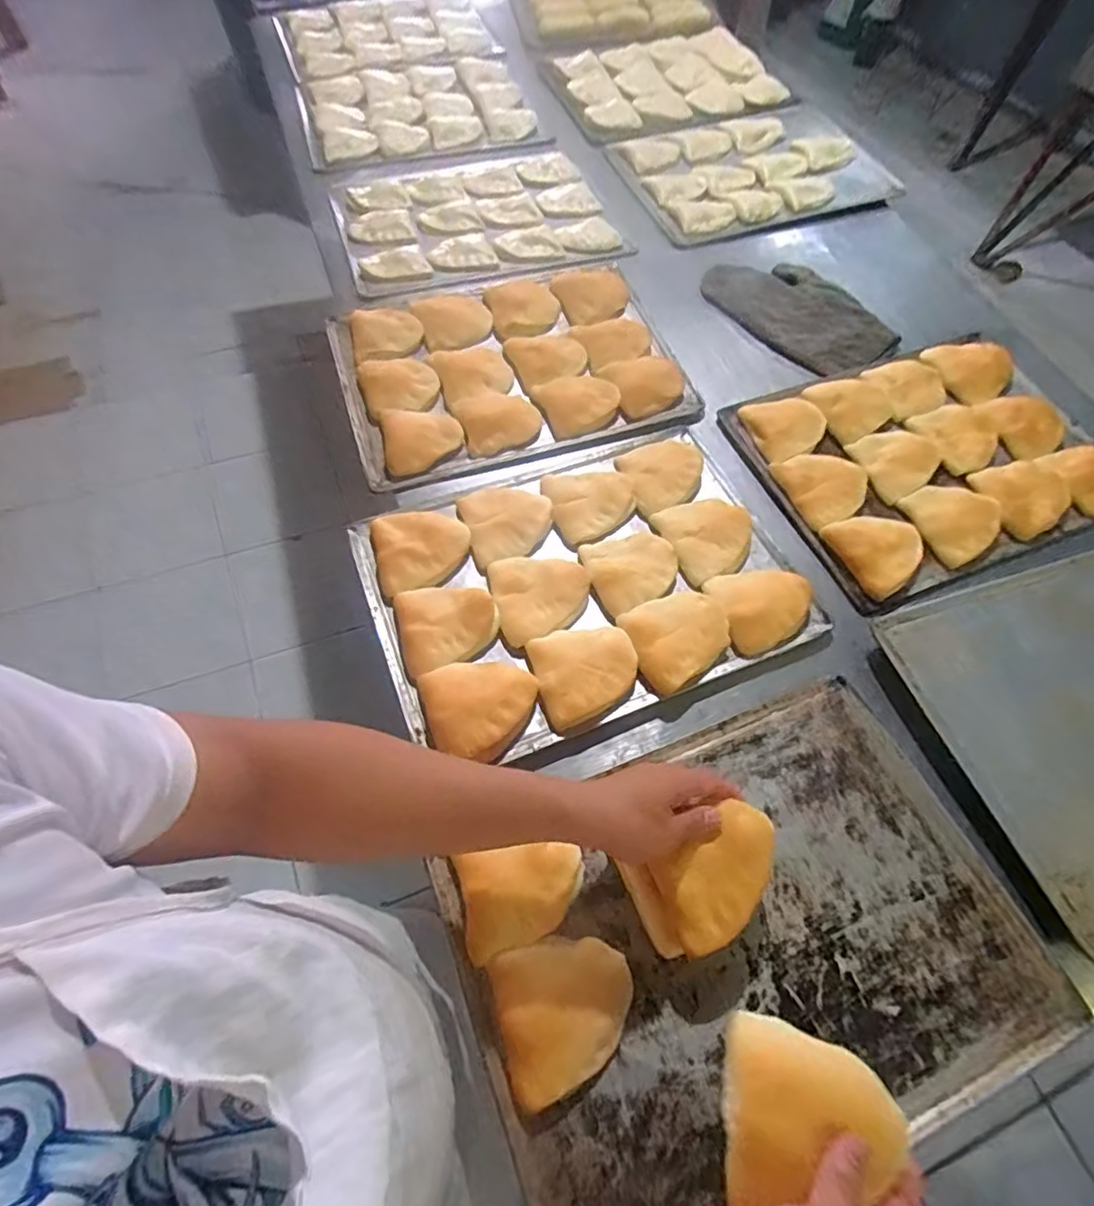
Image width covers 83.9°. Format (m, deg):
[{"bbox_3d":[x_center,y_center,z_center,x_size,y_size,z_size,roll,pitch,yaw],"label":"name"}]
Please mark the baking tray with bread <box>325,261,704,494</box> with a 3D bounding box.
[{"bbox_3d":[-0.055,-0.337,0.833,0.443,0.053,0.345,-15,68,-14],"label":"baking tray with bread"}]

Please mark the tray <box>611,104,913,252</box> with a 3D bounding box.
[{"bbox_3d":[0.372,-0.786,1.093,0.460,0.042,0.337,-17,69,-15],"label":"tray"}]

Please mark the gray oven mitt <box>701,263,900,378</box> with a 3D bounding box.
[{"bbox_3d":[0.368,-0.436,0.892,0.166,0.022,0.267,-38,68,-22],"label":"gray oven mitt"}]

